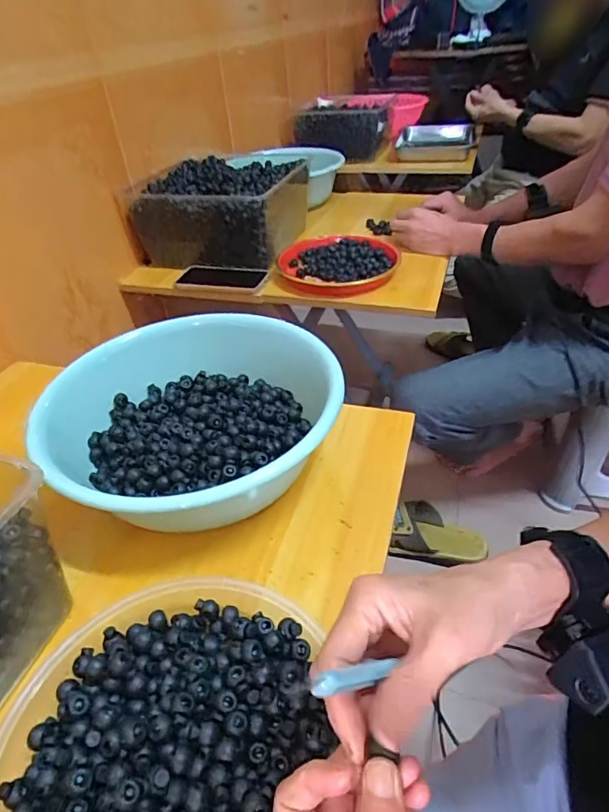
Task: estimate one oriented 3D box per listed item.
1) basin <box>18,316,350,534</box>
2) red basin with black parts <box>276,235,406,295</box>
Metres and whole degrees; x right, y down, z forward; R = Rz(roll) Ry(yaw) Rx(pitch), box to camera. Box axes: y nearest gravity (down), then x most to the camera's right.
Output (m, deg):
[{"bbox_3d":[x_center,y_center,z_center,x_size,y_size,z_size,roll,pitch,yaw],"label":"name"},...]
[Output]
[{"bbox_3d":[-0.113,0.019,0.521,0.274,0.097,0.282,-3,39,2],"label":"basin"},{"bbox_3d":[0.061,-0.258,0.908,0.221,0.036,0.200,0,39,6],"label":"red basin with black parts"}]

